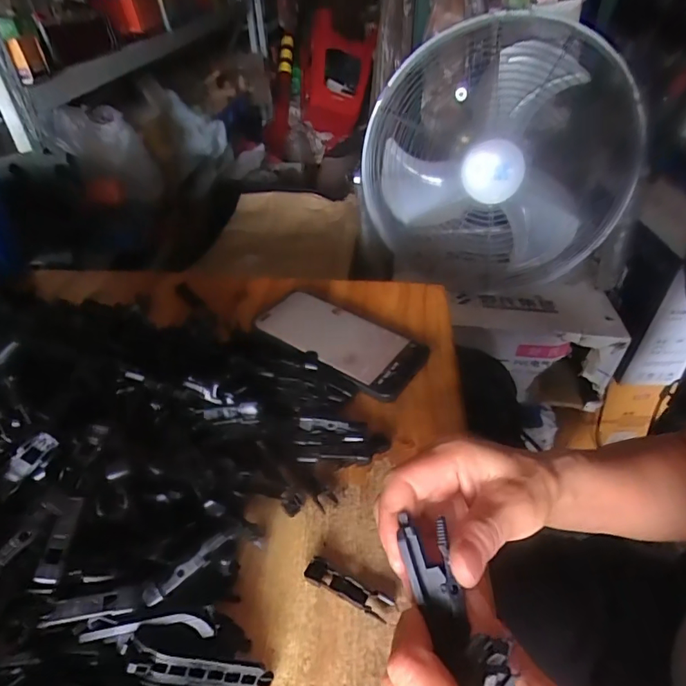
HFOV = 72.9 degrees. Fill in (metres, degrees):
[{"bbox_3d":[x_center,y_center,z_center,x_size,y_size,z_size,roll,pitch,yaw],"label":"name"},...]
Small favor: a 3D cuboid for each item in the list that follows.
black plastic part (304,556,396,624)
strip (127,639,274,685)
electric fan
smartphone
[{"bbox_3d":[0.003,0.148,0.279,0.054,0.009,0.014,19,45,21],"label":"black plastic part"},{"bbox_3d":[-0.071,0.168,0.234,0.071,0.019,0.005,20,3,-17],"label":"strip"},{"bbox_3d":[0.250,-0.294,0.785,0.373,0.412,0.137,1,41,3],"label":"electric fan"},{"bbox_3d":[-0.004,-0.005,0.445,0.163,0.015,0.082,26,48,28],"label":"smartphone"}]

